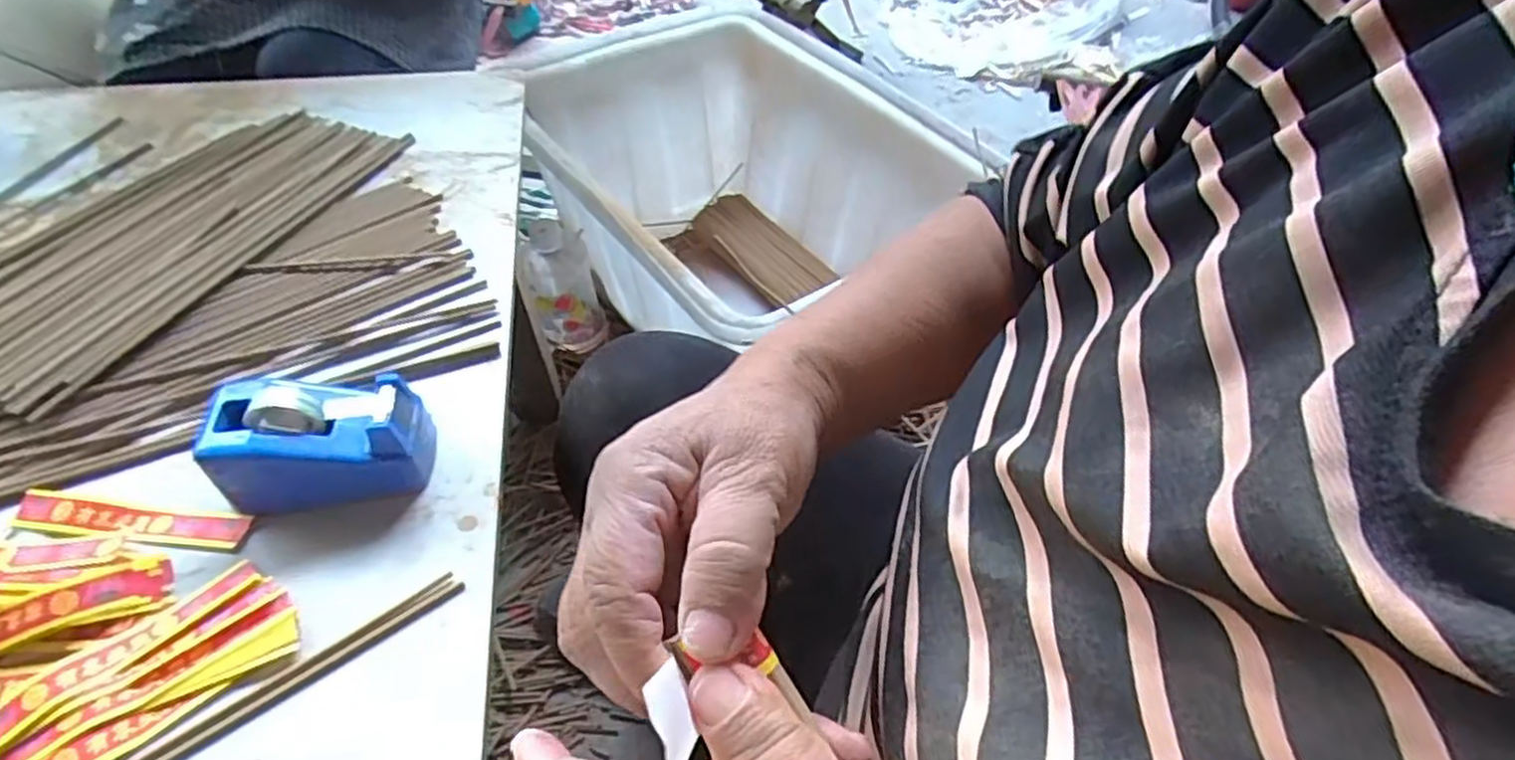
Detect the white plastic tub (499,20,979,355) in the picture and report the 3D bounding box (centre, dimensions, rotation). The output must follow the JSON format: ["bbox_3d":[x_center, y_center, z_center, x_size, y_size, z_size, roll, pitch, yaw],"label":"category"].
[{"bbox_3d":[-0.024,-0.203,0.991,0.441,0.311,0.528,-29,57,-24],"label":"white plastic tub"}]

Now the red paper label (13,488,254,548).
[{"bbox_3d":[-0.332,0.074,0.393,0.122,0.009,0.021,7,50,4],"label":"red paper label"}]

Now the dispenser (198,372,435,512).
[{"bbox_3d":[-0.233,0.030,0.401,0.099,0.056,0.054,-8,51,-8],"label":"dispenser"}]

